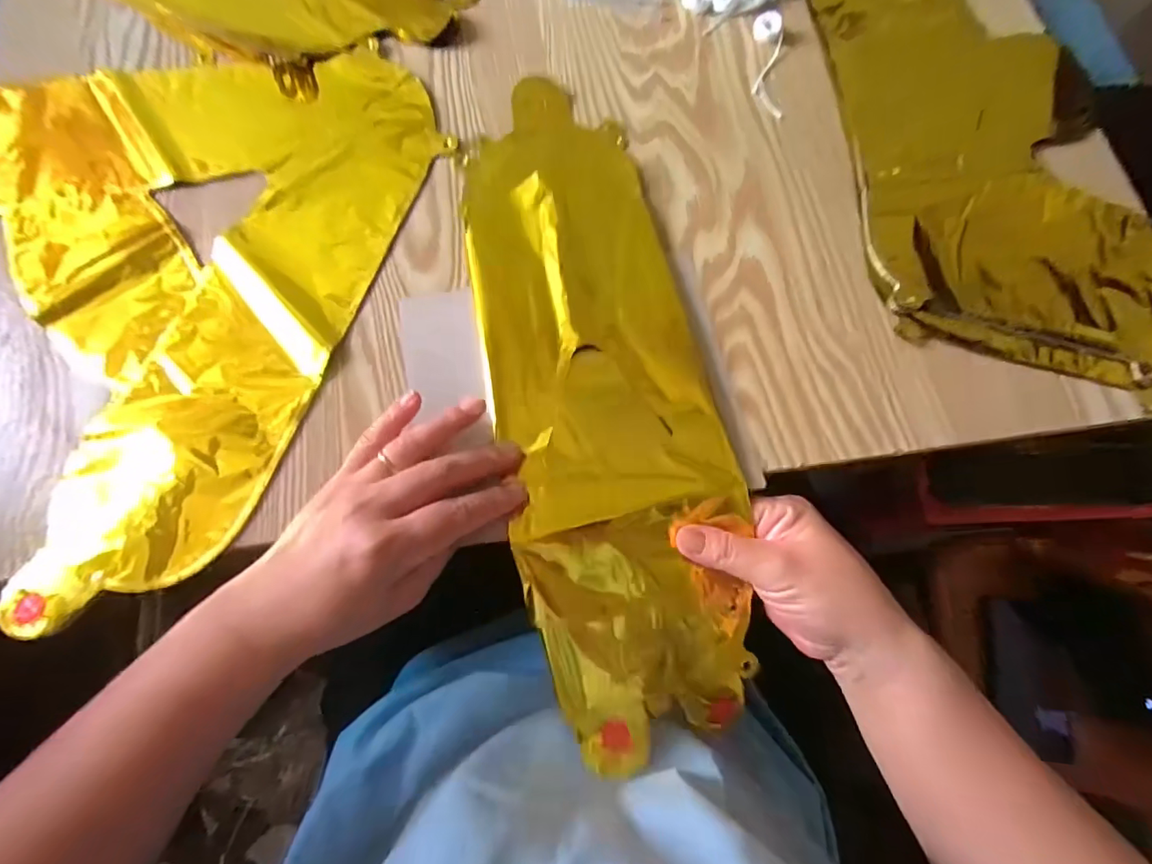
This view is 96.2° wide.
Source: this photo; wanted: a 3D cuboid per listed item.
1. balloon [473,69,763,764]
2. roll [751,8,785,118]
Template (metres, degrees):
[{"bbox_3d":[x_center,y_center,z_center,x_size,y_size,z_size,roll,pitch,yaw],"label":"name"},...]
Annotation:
[{"bbox_3d":[0.015,-0.035,0.325,0.130,0.049,0.424,-10,78,-3],"label":"balloon"},{"bbox_3d":[0.145,-0.278,0.387,0.022,0.012,0.090,5,74,0],"label":"roll"}]

